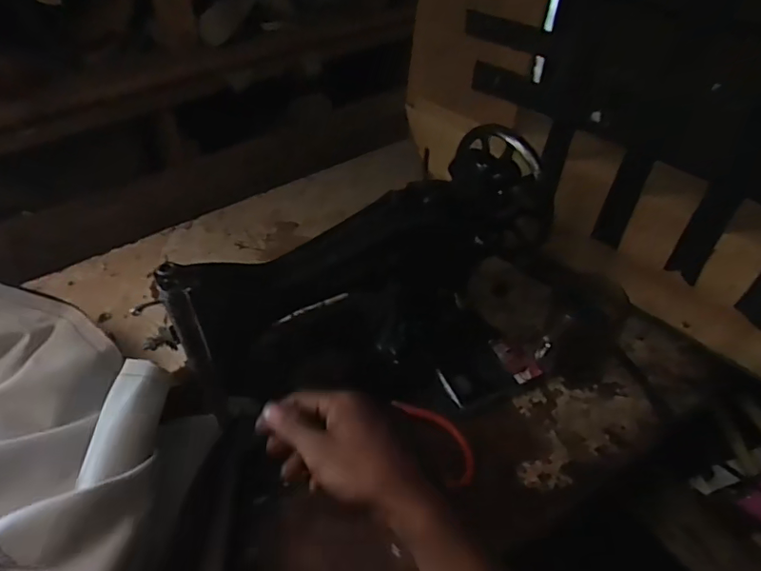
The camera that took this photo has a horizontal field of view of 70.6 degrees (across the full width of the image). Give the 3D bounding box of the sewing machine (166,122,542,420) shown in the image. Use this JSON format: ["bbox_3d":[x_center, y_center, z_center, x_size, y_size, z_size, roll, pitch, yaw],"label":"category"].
[{"bbox_3d":[0.014,0.020,0.486,0.339,0.184,0.171,-32,54,-27],"label":"sewing machine"}]

